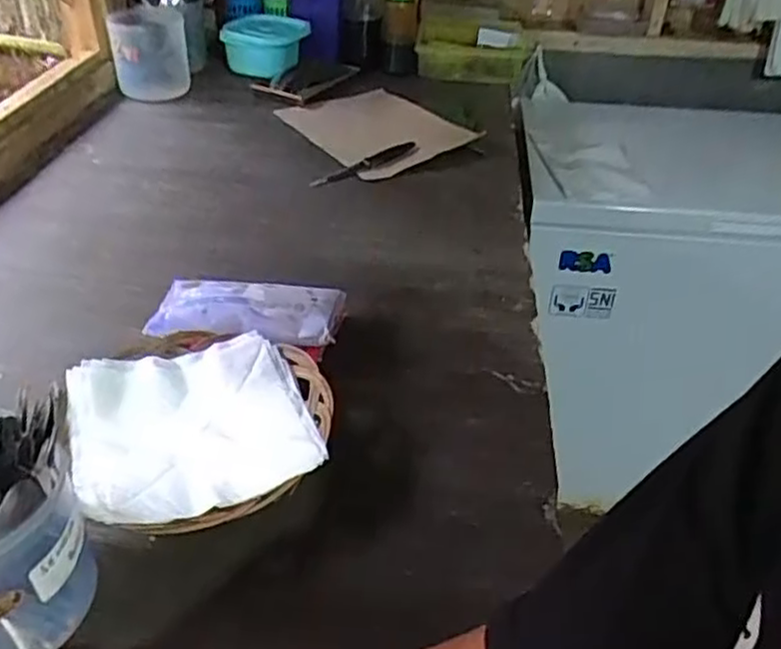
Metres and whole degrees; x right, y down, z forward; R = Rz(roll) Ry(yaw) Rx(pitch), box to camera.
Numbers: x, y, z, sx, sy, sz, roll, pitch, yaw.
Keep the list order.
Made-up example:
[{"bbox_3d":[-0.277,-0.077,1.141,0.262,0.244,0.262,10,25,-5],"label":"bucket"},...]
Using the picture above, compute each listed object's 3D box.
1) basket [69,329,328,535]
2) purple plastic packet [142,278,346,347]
[{"bbox_3d":[-0.172,0.091,0.669,0.223,0.052,0.241,-10,39,-16],"label":"basket"},{"bbox_3d":[-0.154,-0.019,0.773,0.197,0.027,0.092,2,37,0],"label":"purple plastic packet"}]

